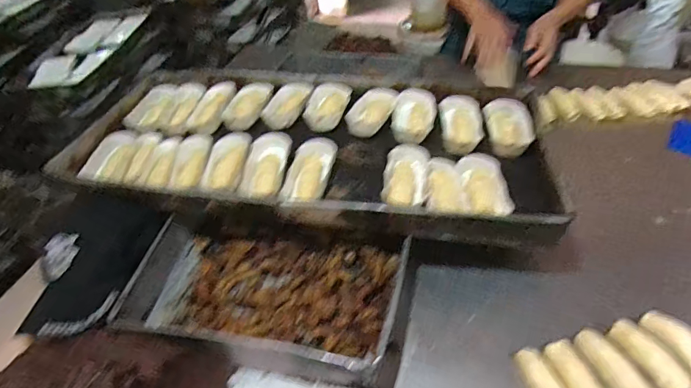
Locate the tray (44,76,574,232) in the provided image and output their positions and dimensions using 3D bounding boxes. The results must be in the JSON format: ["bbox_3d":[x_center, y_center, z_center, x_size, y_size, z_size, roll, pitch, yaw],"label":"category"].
[{"bbox_3d":[-0.075,-0.098,0.778,0.819,0.056,0.420,3,43,8],"label":"tray"}]

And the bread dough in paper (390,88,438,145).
[{"bbox_3d":[0.134,-0.152,0.843,0.079,0.031,0.160,8,44,13],"label":"bread dough in paper"}]

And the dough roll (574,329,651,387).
[{"bbox_3d":[0.315,0.210,0.508,0.039,0.016,0.104,-17,44,-14],"label":"dough roll"}]

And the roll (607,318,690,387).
[{"bbox_3d":[0.365,0.202,0.520,0.050,0.024,0.105,-18,45,-15],"label":"roll"}]

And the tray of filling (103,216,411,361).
[{"bbox_3d":[-0.108,0.128,0.617,0.378,0.066,0.210,6,44,10],"label":"tray of filling"}]

